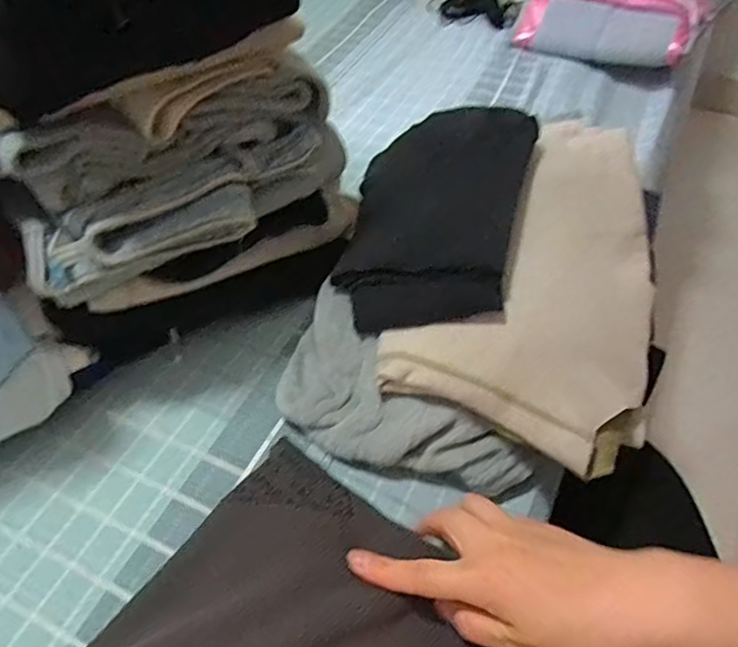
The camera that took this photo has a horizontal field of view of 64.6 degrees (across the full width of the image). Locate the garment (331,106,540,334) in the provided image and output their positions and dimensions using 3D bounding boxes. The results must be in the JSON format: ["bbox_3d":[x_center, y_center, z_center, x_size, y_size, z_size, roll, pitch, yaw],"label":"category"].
[{"bbox_3d":[0.063,-0.111,0.523,0.142,0.046,0.262,13,50,11],"label":"garment"}]

